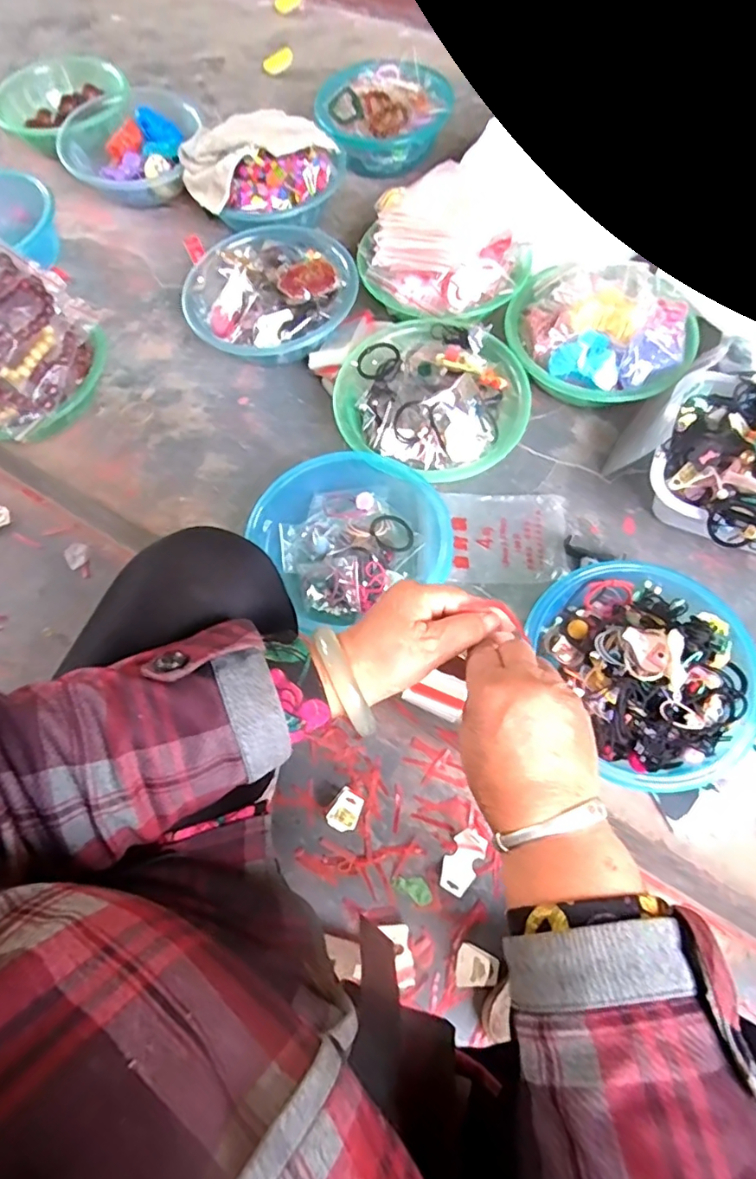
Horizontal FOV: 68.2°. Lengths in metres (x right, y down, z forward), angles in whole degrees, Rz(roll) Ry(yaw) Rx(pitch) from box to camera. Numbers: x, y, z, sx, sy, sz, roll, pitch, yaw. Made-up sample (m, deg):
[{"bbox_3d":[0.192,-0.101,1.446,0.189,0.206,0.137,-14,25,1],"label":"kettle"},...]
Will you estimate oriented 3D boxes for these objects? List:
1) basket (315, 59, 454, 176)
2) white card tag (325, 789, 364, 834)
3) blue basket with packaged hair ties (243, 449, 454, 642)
[{"bbox_3d":[0.011,-0.811,0.958,0.211,0.096,0.204,-2,67,0],"label":"basket"},{"bbox_3d":[-0.041,0.291,0.730,0.038,0.007,0.050,38,81,-7],"label":"white card tag"},{"bbox_3d":[-0.031,-0.060,0.650,0.202,0.072,0.180,-21,68,-8],"label":"blue basket with packaged hair ties"}]

